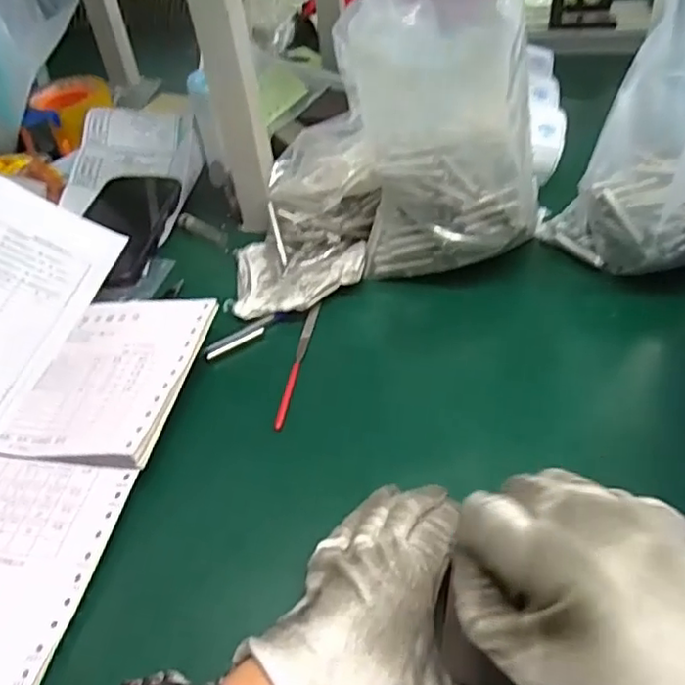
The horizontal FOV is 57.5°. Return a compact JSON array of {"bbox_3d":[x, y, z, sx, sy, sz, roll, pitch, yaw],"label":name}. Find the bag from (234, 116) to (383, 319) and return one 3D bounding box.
[{"bbox_3d":[-0.030,-0.104,0.517,0.118,0.073,0.167,-2,45,4],"label":"bag"}]

